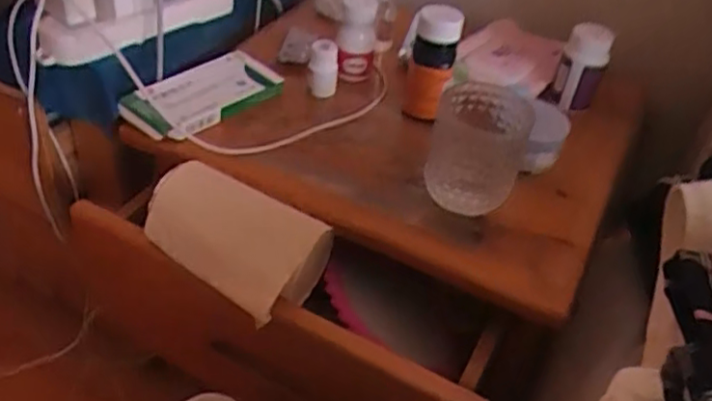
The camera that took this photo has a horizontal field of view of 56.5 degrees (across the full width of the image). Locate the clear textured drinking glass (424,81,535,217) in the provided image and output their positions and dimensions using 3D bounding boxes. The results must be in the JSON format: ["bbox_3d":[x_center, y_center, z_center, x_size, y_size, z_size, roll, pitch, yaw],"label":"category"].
[{"bbox_3d":[0.100,-0.047,0.537,0.074,0.075,0.092,15,42,8],"label":"clear textured drinking glass"}]

